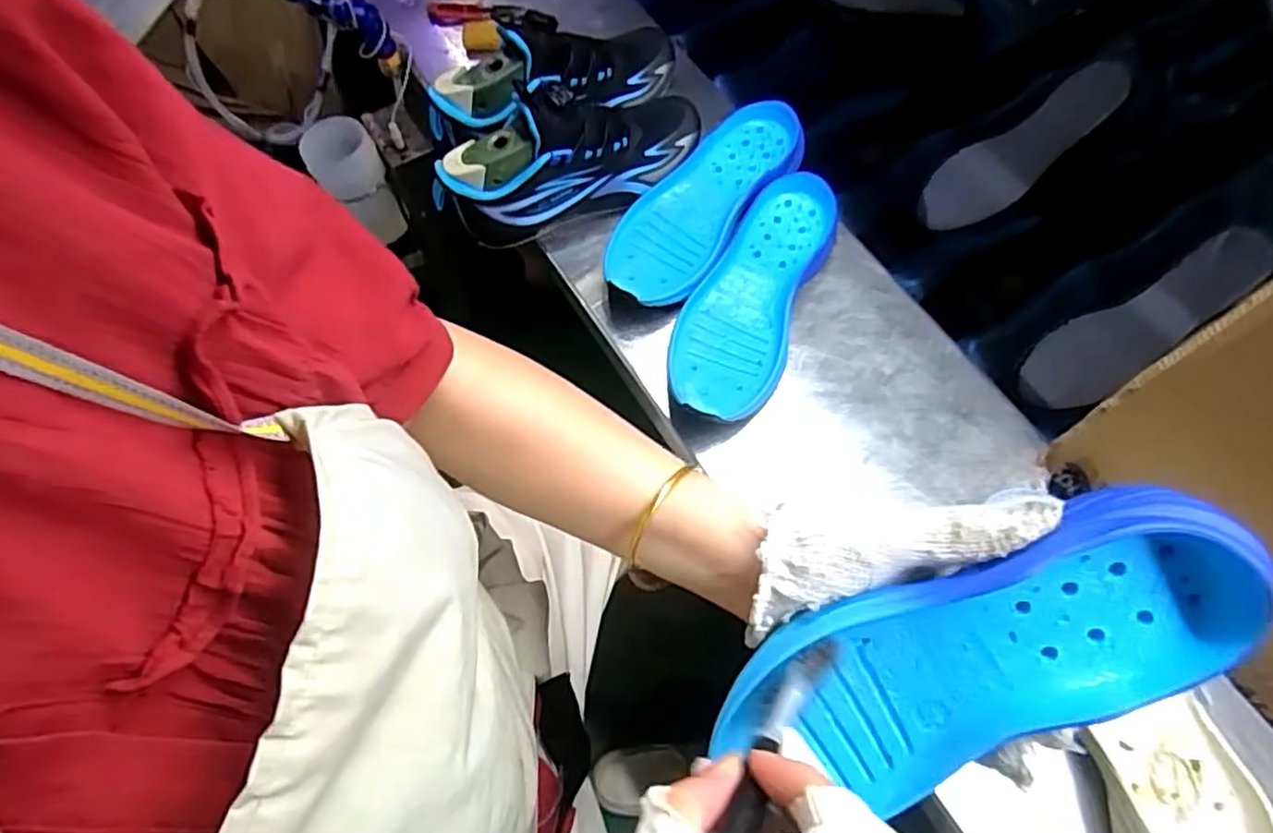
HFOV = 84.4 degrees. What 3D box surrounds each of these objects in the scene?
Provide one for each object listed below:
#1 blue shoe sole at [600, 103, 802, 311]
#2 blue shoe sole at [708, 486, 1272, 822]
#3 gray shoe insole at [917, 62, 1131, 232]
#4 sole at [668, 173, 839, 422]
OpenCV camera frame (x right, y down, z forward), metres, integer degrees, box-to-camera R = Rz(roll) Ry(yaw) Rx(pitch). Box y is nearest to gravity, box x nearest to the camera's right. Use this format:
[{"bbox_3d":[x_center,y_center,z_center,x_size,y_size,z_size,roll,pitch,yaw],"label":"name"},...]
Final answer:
[{"bbox_3d":[0.057,-0.187,0.599,0.084,0.026,0.223,35,71,14],"label":"blue shoe sole"},{"bbox_3d":[0.140,0.098,0.293,0.199,0.045,0.077,-29,94,15],"label":"blue shoe sole"},{"bbox_3d":[0.362,-0.251,0.662,0.204,0.016,0.065,-37,70,14],"label":"gray shoe insole"},{"bbox_3d":[0.093,-0.098,0.573,0.086,0.033,0.231,23,69,9],"label":"sole"}]

